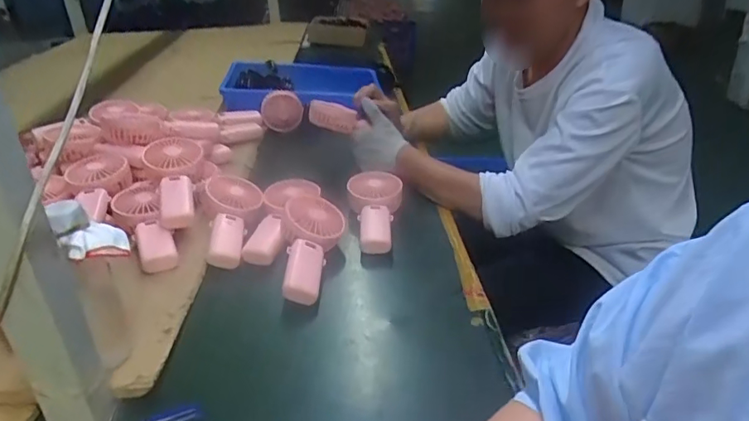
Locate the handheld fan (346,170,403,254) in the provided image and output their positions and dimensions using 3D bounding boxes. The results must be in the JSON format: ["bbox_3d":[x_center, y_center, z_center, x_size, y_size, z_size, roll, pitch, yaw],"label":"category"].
[{"bbox_3d":[-0.001,-0.005,0.809,0.083,0.046,0.195,0,28,3],"label":"handheld fan"}]

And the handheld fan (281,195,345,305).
[{"bbox_3d":[-0.082,0.041,0.703,0.082,0.052,0.196,-5,28,-6],"label":"handheld fan"}]

